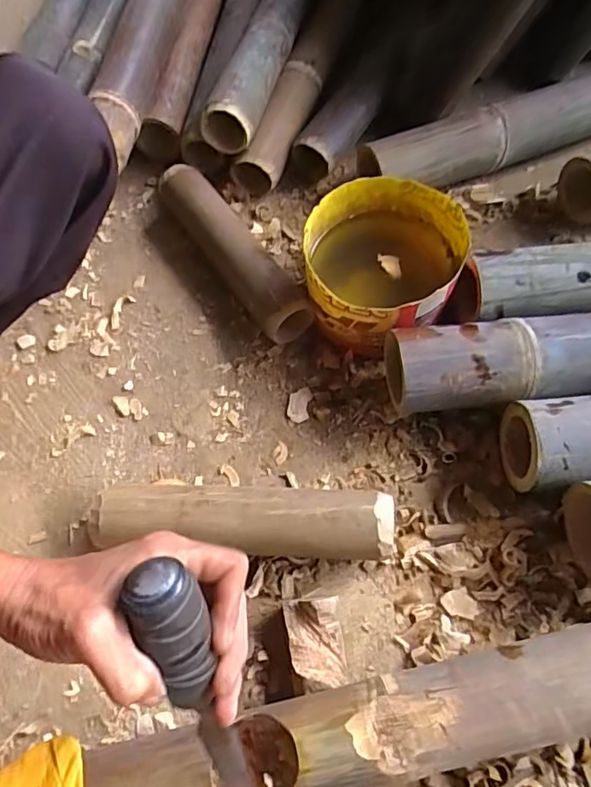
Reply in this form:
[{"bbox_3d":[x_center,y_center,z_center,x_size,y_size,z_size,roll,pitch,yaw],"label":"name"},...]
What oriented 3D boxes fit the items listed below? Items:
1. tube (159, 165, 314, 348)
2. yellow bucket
[{"bbox_3d":[-0.067,-0.162,0.598,0.063,0.057,0.260,-32,68,-13],"label":"tube"},{"bbox_3d":[0.084,-0.122,0.543,0.142,0.110,0.148,-1,65,2],"label":"yellow bucket"}]

